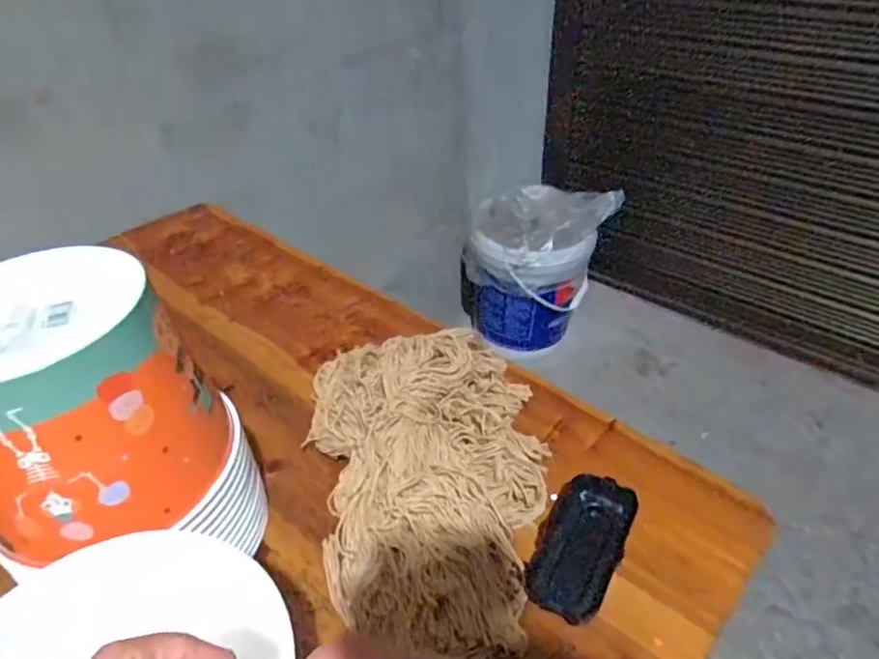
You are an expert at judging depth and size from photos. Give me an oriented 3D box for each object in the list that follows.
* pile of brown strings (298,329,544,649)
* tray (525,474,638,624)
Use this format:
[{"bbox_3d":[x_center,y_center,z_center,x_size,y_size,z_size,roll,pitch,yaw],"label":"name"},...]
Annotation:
[{"bbox_3d":[-0.012,0.096,0.484,0.185,0.059,0.303,-5,40,-2],"label":"pile of brown strings"},{"bbox_3d":[0.103,0.155,0.433,0.059,0.021,0.102,20,45,26],"label":"tray"}]

